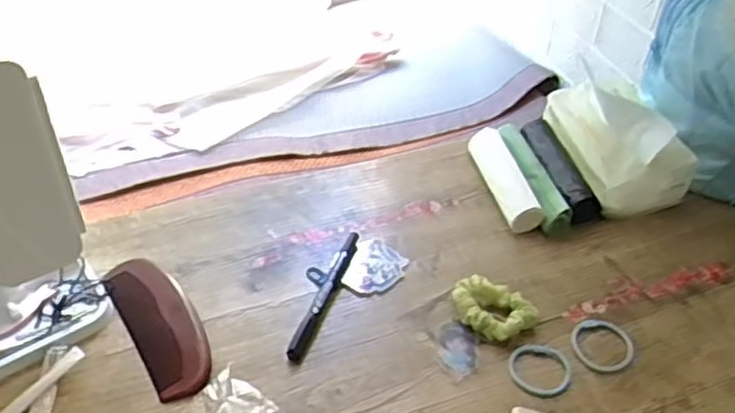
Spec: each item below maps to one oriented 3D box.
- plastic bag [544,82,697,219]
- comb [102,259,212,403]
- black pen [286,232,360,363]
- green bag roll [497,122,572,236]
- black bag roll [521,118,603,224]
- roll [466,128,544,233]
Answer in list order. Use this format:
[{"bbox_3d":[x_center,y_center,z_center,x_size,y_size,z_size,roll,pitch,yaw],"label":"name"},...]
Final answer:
[{"bbox_3d":[0.244,-0.066,0.729,0.088,0.089,0.149,-10,44,-13],"label":"plastic bag"},{"bbox_3d":[-0.166,0.091,0.591,0.053,0.015,0.142,-23,48,-24],"label":"comb"},{"bbox_3d":[-0.035,0.073,0.620,0.012,0.014,0.139,15,44,14],"label":"black pen"},{"bbox_3d":[0.162,-0.031,0.732,0.027,0.033,0.143,-8,43,-11],"label":"green bag roll"},{"bbox_3d":[0.190,-0.040,0.734,0.041,0.034,0.134,-7,43,-10],"label":"black bag roll"},{"bbox_3d":[0.135,-0.029,0.729,0.032,0.028,0.133,-8,43,-10],"label":"roll"}]

